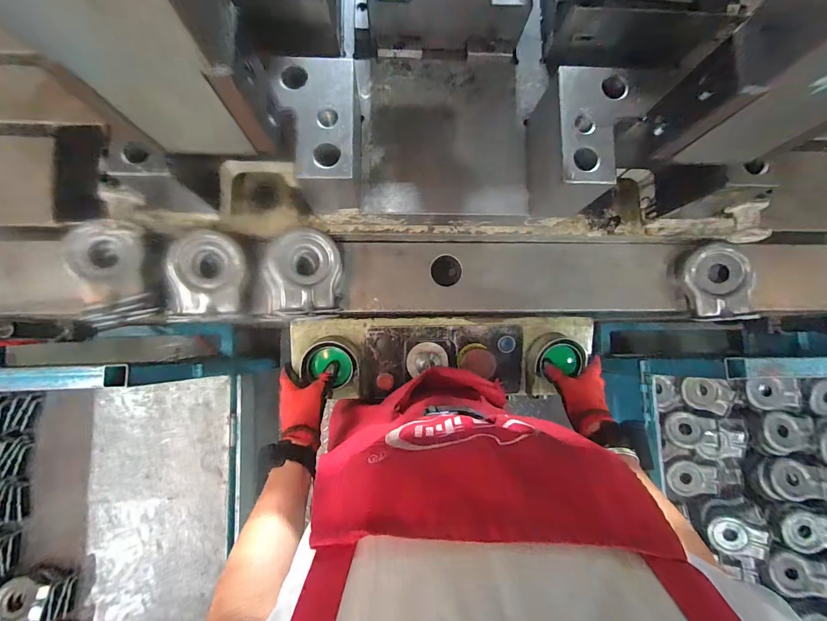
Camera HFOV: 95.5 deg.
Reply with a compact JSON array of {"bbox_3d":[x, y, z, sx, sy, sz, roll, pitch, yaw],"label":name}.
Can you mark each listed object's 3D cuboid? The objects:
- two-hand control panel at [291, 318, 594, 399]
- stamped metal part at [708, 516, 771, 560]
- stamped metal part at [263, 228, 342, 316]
[{"bbox_3d":[0.051,0.076,0.613,0.481,0.084,0.126,0,84,-5],"label":"two-hand control panel"},{"bbox_3d":[0.774,0.548,0.900,0.106,0.023,0.085,19,86,33],"label":"stamped metal part"},{"bbox_3d":[-0.158,-0.055,0.534,0.104,0.063,0.119,-6,84,-4],"label":"stamped metal part"}]

